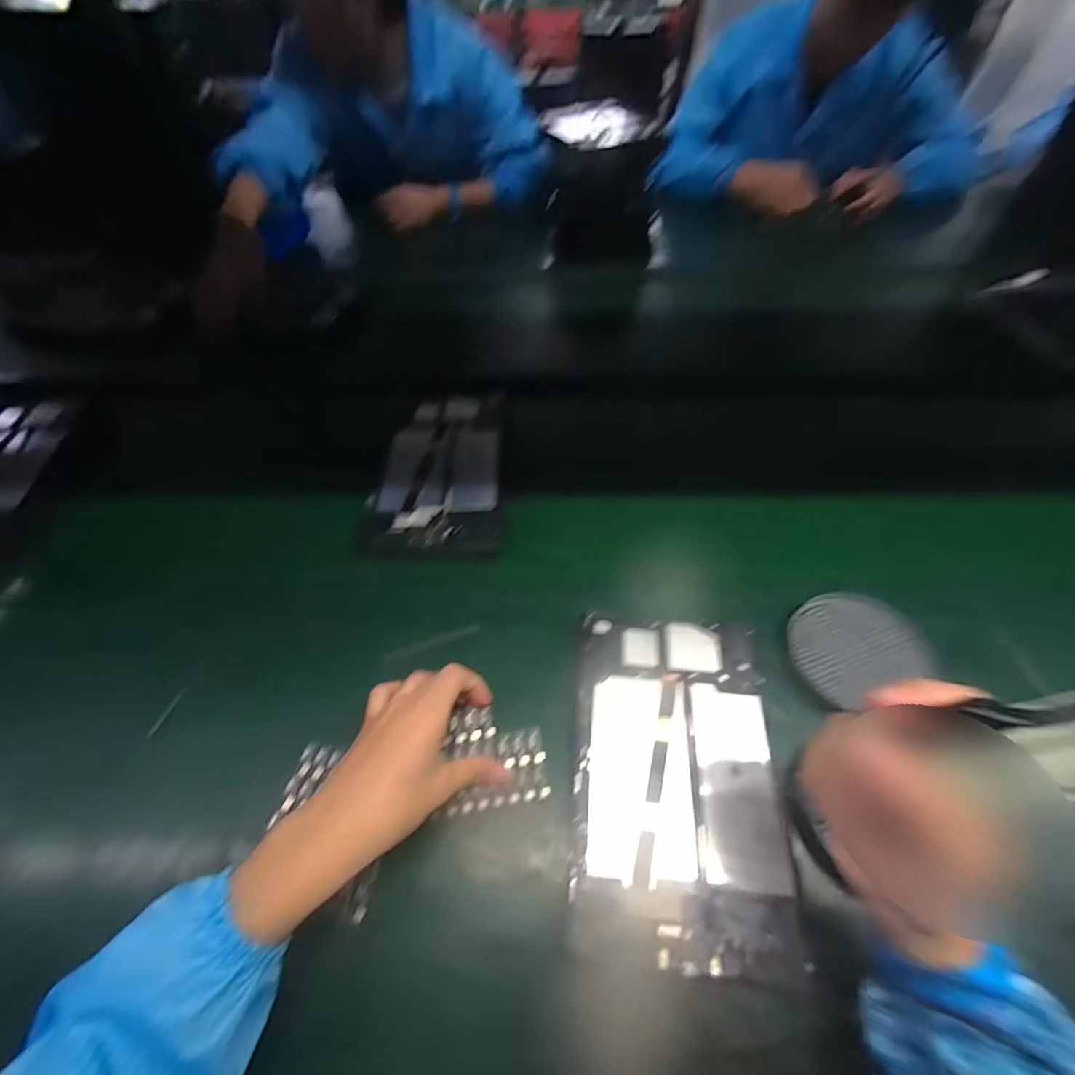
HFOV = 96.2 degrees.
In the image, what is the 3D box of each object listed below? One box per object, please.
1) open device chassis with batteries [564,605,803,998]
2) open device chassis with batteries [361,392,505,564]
[{"bbox_3d":[0.105,0.175,0.368,0.148,0.007,0.234,2,55,7],"label":"open device chassis with batteries"},{"bbox_3d":[-0.116,-0.090,0.580,0.147,0.022,0.264,-1,53,1],"label":"open device chassis with batteries"}]

